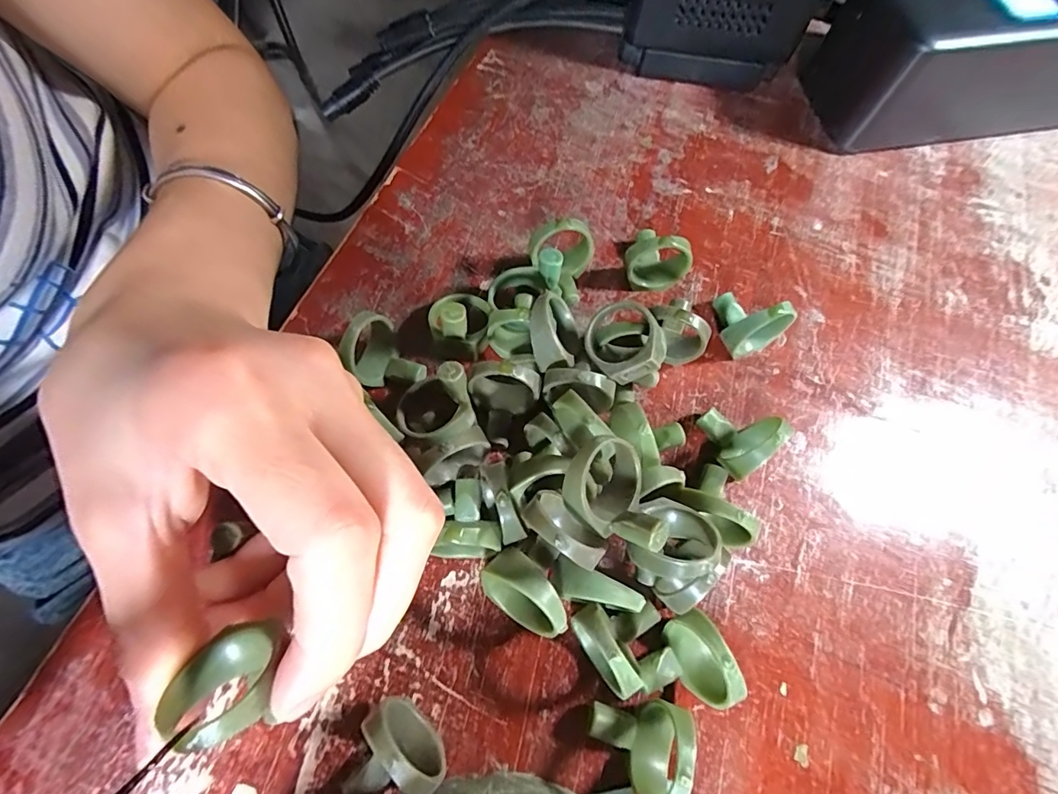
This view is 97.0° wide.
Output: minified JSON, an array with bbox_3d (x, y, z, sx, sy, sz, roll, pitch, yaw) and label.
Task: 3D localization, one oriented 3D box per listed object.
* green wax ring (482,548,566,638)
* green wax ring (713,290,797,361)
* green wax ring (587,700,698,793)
[{"bbox_3d":[-0.001,0.057,0.134,0.026,0.025,0.015,41,73,13],"label":"green wax ring"},{"bbox_3d":[0.078,-0.028,0.169,0.018,0.027,0.025,-42,76,-16],"label":"green wax ring"},{"bbox_3d":[0.029,0.094,0.124,0.024,0.021,0.023,1,69,-2],"label":"green wax ring"}]

